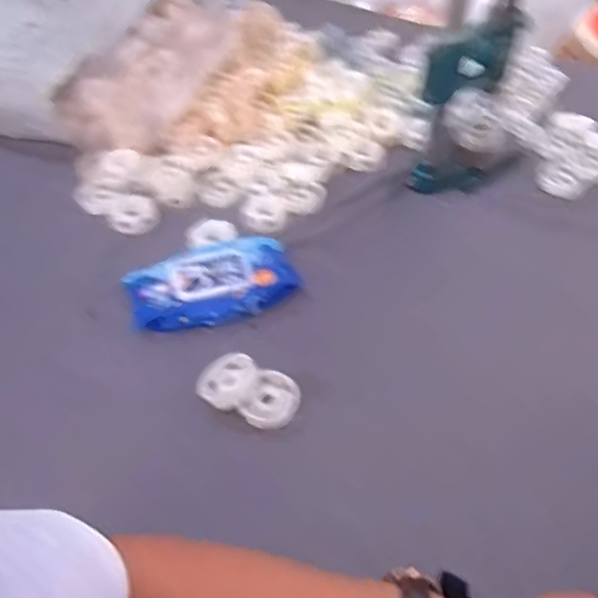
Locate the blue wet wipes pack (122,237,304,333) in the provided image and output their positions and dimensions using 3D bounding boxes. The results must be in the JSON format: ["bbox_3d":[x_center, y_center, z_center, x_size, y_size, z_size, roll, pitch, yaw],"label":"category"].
[{"bbox_3d":[-0.107,-0.024,0.784,0.203,0.032,0.105,-14,49,-12],"label":"blue wet wipes pack"}]

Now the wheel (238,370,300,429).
[{"bbox_3d":[-0.029,0.109,0.684,0.056,0.016,0.067,20,51,17],"label":"wheel"}]

